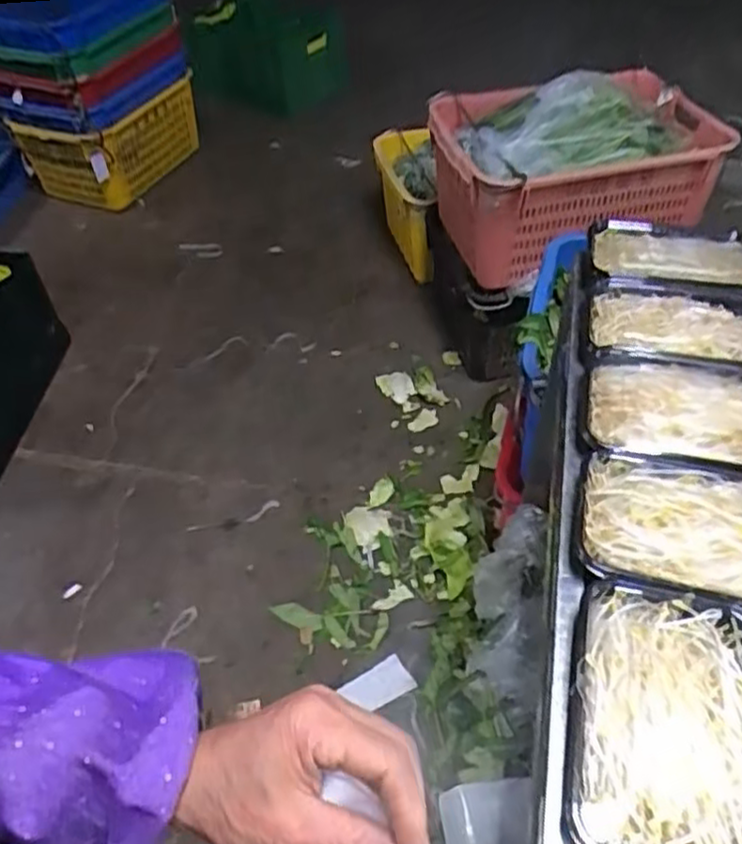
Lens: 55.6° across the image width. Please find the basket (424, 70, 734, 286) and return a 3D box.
[{"bbox_3d":[0.443,-0.566,1.574,0.609,0.304,0.372,-12,48,-8],"label":"basket"}]

